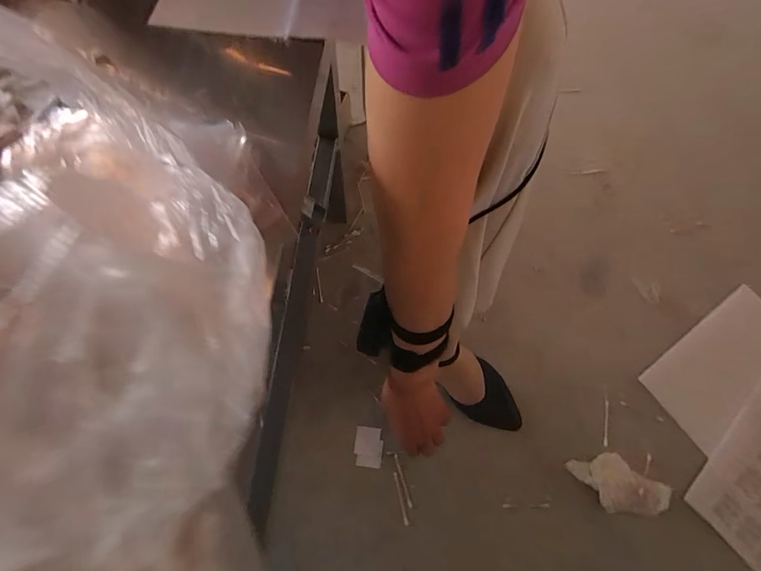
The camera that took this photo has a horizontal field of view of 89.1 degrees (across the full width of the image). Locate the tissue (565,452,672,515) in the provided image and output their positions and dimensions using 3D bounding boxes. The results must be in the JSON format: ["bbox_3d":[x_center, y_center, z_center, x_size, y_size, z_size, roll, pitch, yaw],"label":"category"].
[{"bbox_3d":[0.366,0.307,0.601,0.138,0.021,0.075,32,73,9],"label":"tissue"}]

